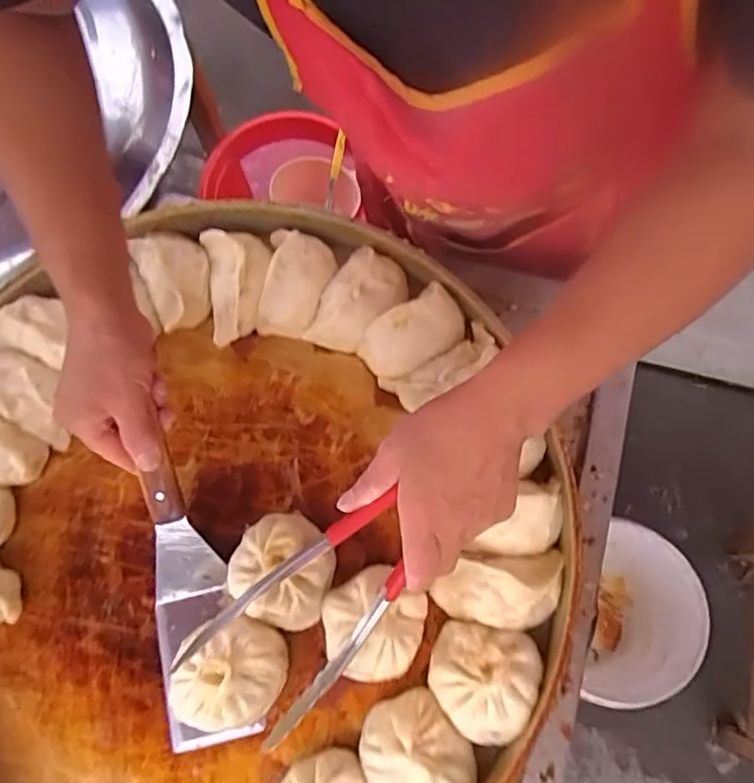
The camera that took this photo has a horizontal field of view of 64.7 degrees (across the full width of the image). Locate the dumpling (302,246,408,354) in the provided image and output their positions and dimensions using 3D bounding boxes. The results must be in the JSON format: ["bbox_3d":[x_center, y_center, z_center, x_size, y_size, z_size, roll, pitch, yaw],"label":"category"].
[{"bbox_3d":[-0.016,-0.075,0.525,0.061,0.052,0.090,25,74,9],"label":"dumpling"}]

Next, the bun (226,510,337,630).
[{"bbox_3d":[-0.074,0.137,0.464,0.077,0.040,0.080,0,72,1],"label":"bun"}]

